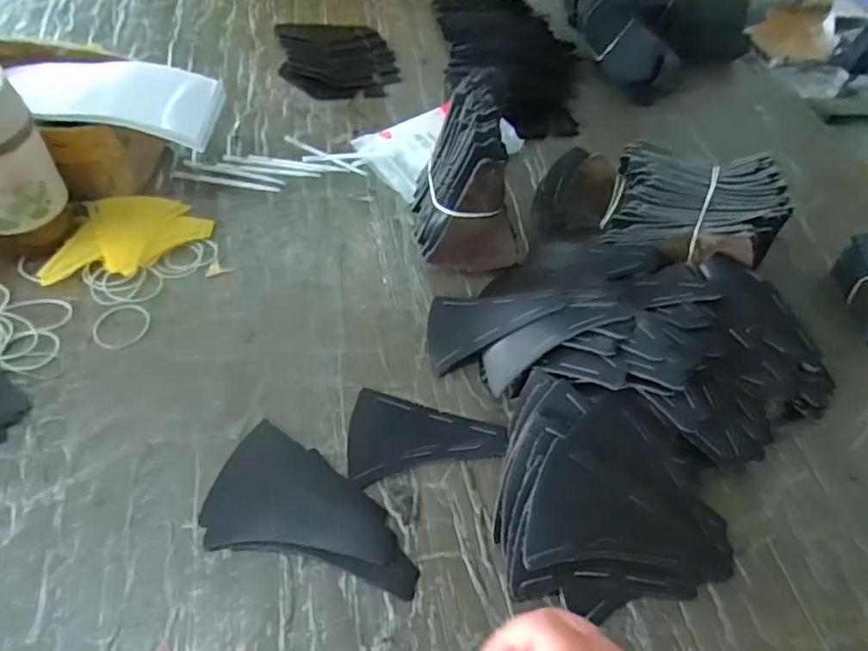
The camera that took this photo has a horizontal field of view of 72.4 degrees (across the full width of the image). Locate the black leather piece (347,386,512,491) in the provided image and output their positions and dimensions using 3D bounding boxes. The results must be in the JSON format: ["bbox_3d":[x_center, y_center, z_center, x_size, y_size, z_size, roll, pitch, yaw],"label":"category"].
[{"bbox_3d":[-0.010,0.095,0.456,0.120,0.005,0.075,16,52,6],"label":"black leather piece"}]

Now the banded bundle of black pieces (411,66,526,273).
[{"bbox_3d":[0.035,-0.144,0.555,0.094,0.138,0.128,-2,53,-8],"label":"banded bundle of black pieces"}]

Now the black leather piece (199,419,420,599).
[{"bbox_3d":[-0.084,0.138,0.412,0.156,0.004,0.086,27,54,14],"label":"black leather piece"}]

